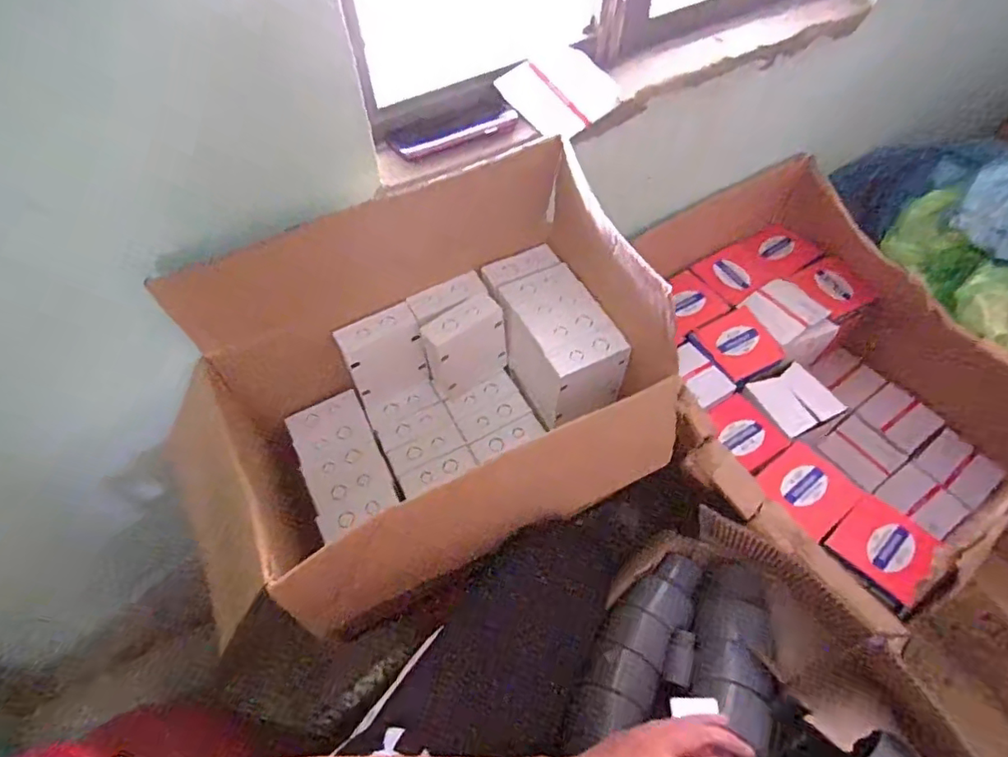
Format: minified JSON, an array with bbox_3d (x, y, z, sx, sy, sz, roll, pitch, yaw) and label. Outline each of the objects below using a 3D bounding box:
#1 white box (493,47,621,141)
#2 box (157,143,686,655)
[{"bbox_3d":[0.075,-0.368,0.723,0.118,0.011,0.162,39,59,7],"label":"white box"},{"bbox_3d":[-0.107,0.013,0.704,0.592,0.331,0.426,-25,59,-14],"label":"box"}]

